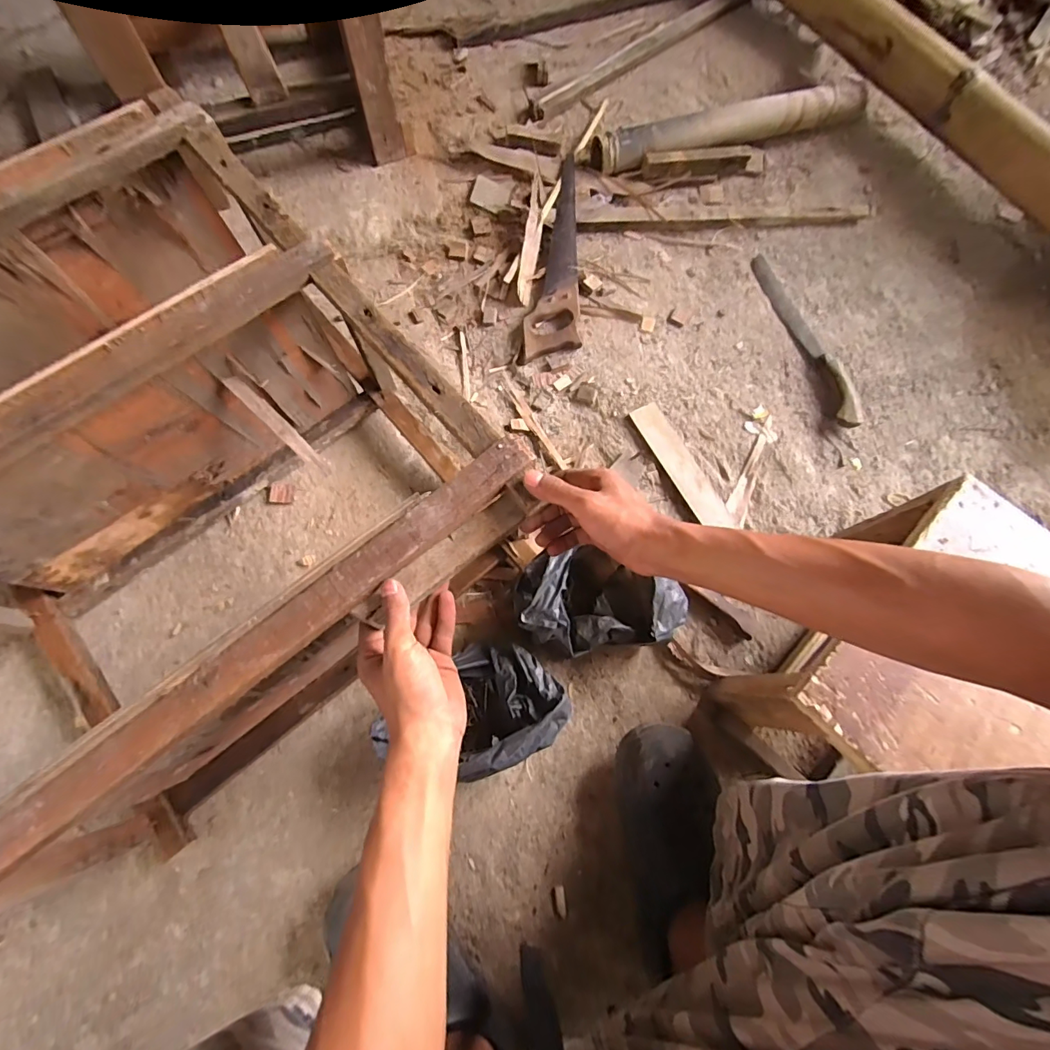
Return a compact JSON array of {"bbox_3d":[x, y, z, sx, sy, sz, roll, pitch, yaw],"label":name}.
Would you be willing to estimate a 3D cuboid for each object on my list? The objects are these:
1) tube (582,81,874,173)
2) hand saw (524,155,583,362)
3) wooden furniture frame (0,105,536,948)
[{"bbox_3d":[0.398,-0.762,0.901,0.552,0.054,0.073,-13,76,-5],"label":"tube"},{"bbox_3d":[0.048,-0.474,0.826,0.094,0.019,0.406,0,77,-1],"label":"hand saw"},{"bbox_3d":[-0.390,-0.065,0.517,0.535,0.272,0.619,-41,81,-10],"label":"wooden furniture frame"}]

